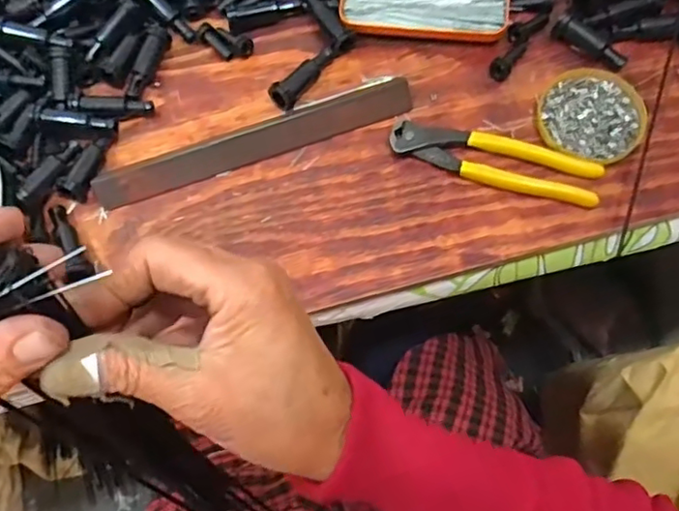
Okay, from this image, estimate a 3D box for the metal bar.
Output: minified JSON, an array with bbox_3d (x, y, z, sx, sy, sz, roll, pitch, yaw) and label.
[{"bbox_3d":[-0.068,-0.094,0.500,0.264,0.008,0.029,-19,70,-5],"label":"metal bar"}]

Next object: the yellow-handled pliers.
[{"bbox_3d":[0.122,-0.076,0.488,0.164,0.019,0.037,17,71,8],"label":"yellow-handled pliers"}]

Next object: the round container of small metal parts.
[{"bbox_3d":[0.204,-0.116,0.497,0.082,0.013,0.081,-1,70,2],"label":"round container of small metal parts"}]

